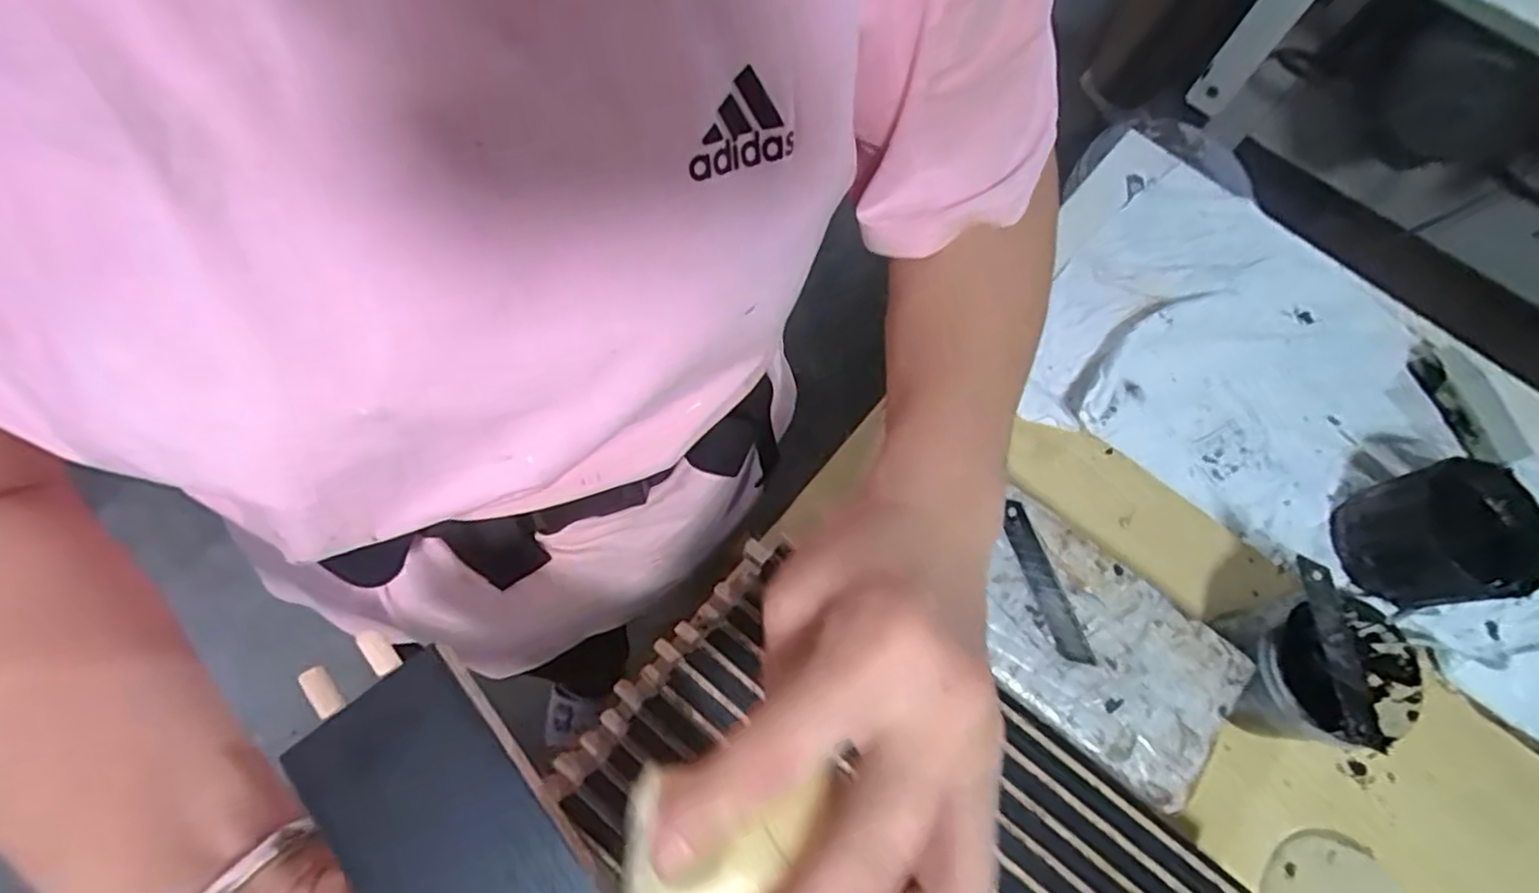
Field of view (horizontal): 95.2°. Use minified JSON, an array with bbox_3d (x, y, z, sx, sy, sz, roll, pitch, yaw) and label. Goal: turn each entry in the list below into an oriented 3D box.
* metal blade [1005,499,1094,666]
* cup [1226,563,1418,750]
[{"bbox_3d":[0.156,0.077,0.400,0.016,0.005,0.093,-16,71,-9],"label":"metal blade"},{"bbox_3d":[0.314,0.133,0.415,0.081,0.080,0.085,1,68,-2],"label":"cup"}]

